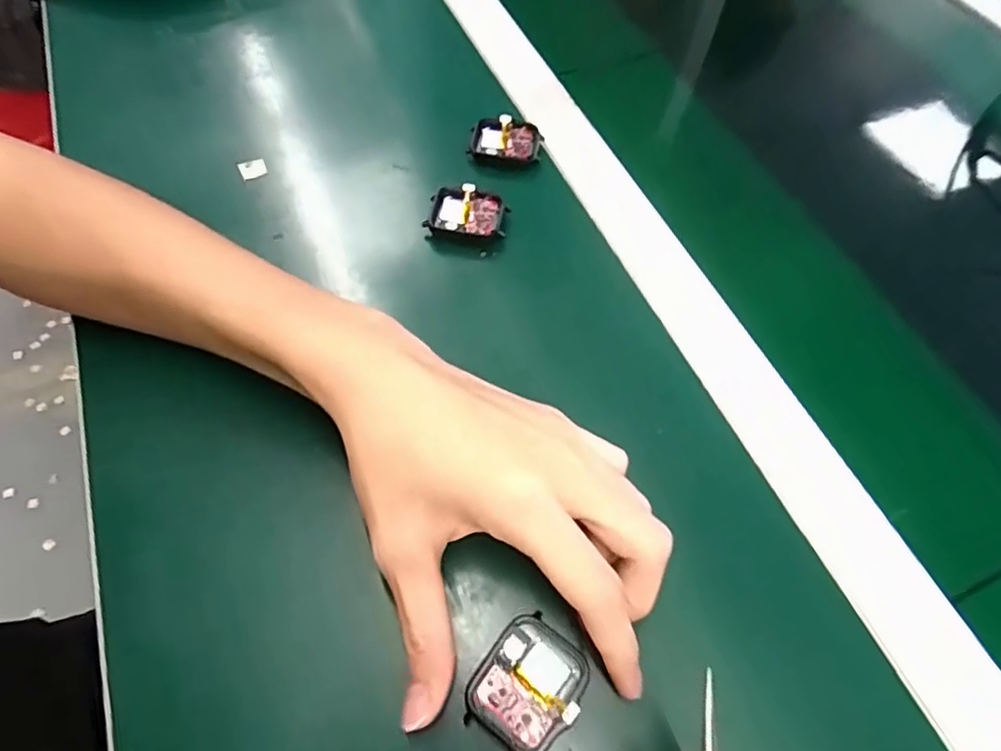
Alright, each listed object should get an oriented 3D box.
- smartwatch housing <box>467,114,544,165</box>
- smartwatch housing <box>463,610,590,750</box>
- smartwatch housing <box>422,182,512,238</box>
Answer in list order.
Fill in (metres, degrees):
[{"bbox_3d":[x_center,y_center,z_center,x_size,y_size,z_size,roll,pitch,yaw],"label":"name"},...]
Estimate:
[{"bbox_3d":[0.003,-0.156,0.390,0.047,0.009,0.036,11,60,3],"label":"smartwatch housing"},{"bbox_3d":[0.011,0.123,0.234,0.039,0.012,0.046,33,64,15],"label":"smartwatch housing"},{"bbox_3d":[-0.021,-0.098,0.357,0.047,0.011,0.036,1,60,-3],"label":"smartwatch housing"}]

